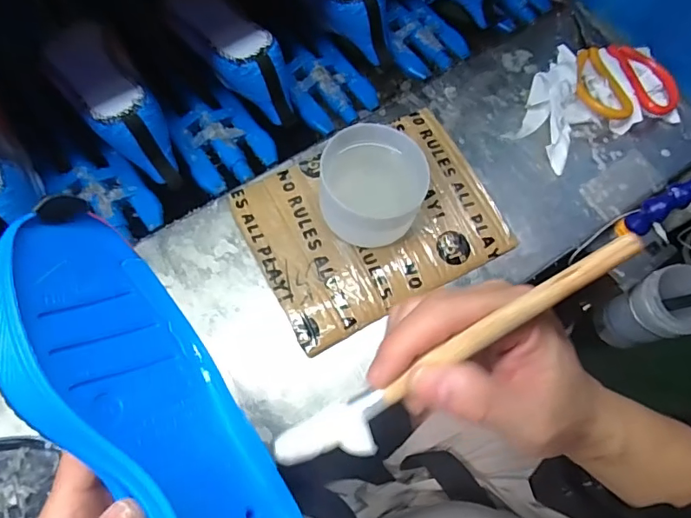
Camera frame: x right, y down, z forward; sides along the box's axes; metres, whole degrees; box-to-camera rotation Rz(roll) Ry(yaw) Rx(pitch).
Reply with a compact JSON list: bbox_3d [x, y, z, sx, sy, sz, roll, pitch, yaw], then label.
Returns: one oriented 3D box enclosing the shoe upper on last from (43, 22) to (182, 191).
[{"bbox_3d":[-0.239,-0.167,0.506,0.082,0.095,0.213,-31,76,-18],"label":"shoe upper on last"}]

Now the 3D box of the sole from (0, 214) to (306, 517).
[{"bbox_3d":[-0.083,0.087,0.236,0.030,0.095,0.234,-39,84,24],"label":"sole"}]

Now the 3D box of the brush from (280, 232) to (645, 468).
[{"bbox_3d":[0.045,0.047,0.212,0.181,0.010,0.025,-35,73,11],"label":"brush"}]

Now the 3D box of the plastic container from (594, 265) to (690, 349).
[{"bbox_3d":[0.360,0.062,0.567,0.065,0.131,0.070,-17,73,-14],"label":"plastic container"}]

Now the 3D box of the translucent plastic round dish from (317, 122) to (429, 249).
[{"bbox_3d":[0.024,-0.066,0.442,0.089,0.067,0.086,3,69,-7],"label":"translucent plastic round dish"}]

